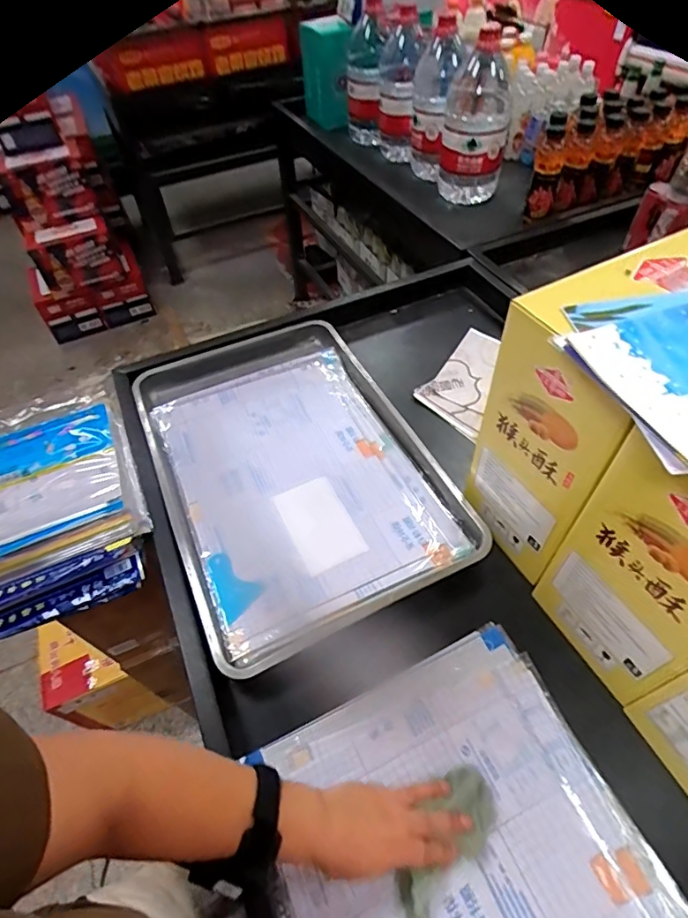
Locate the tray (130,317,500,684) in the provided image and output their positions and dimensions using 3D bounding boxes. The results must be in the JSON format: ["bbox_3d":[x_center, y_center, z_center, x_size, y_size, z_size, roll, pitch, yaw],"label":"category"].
[{"bbox_3d":[-0.097,-0.003,0.811,0.408,0.048,0.595,-22,57,-17],"label":"tray"}]

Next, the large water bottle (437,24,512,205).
[{"bbox_3d":[0.319,-0.800,1.187,0.151,0.335,0.155,11,53,12],"label":"large water bottle"}]

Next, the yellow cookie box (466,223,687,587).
[{"bbox_3d":[0.335,-0.054,0.620,0.301,0.368,0.170,-25,58,-16],"label":"yellow cookie box"}]

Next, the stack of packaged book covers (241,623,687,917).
[{"bbox_3d":[0.143,0.439,0.463,0.344,0.048,0.464,-20,57,-15],"label":"stack of packaged book covers"}]

